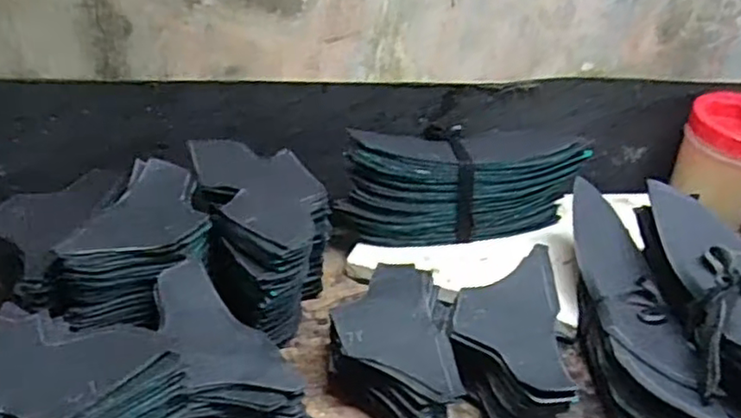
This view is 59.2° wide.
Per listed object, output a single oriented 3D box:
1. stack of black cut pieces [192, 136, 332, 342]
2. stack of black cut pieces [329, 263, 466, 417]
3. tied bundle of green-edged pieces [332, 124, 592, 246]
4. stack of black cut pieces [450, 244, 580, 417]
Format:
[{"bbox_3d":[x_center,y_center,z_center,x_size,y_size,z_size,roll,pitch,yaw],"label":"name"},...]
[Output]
[{"bbox_3d":[-0.096,0.024,0.591,0.104,0.096,0.189,-8,35,-19],"label":"stack of black cut pieces"},{"bbox_3d":[0.018,0.116,0.526,0.096,0.062,0.148,5,33,1],"label":"stack of black cut pieces"},{"bbox_3d":[0.088,-0.028,0.664,0.247,0.107,0.072,-7,34,-17],"label":"tied bundle of green-edged pieces"},{"bbox_3d":[0.107,0.112,0.531,0.086,0.076,0.154,5,33,1],"label":"stack of black cut pieces"}]

